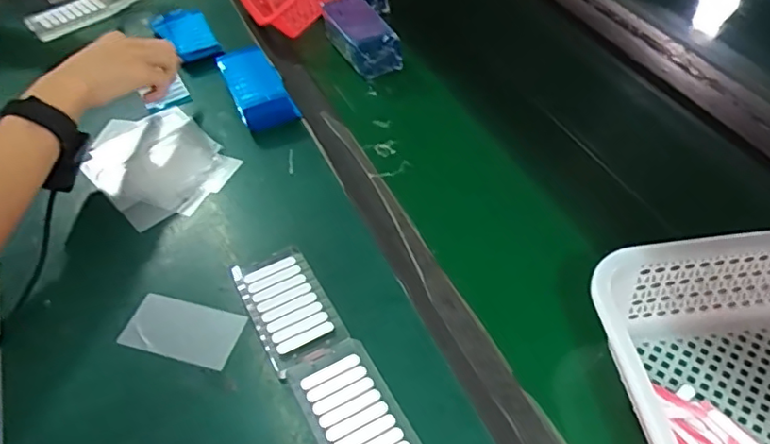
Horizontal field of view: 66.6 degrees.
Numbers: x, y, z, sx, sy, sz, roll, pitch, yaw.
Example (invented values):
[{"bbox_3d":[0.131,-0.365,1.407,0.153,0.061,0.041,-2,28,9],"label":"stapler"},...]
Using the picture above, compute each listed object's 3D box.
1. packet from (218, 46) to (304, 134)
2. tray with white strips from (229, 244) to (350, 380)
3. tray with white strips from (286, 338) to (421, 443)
[{"bbox_3d":[-0.159,-0.167,0.727,0.068,0.033,0.127,-19,50,-15],"label":"packet"},{"bbox_3d":[-0.087,0.077,0.525,0.067,0.018,0.120,-23,51,-18],"label":"tray with white strips"},{"bbox_3d":[-0.023,0.151,0.453,0.066,0.008,0.119,-23,51,-18],"label":"tray with white strips"}]

